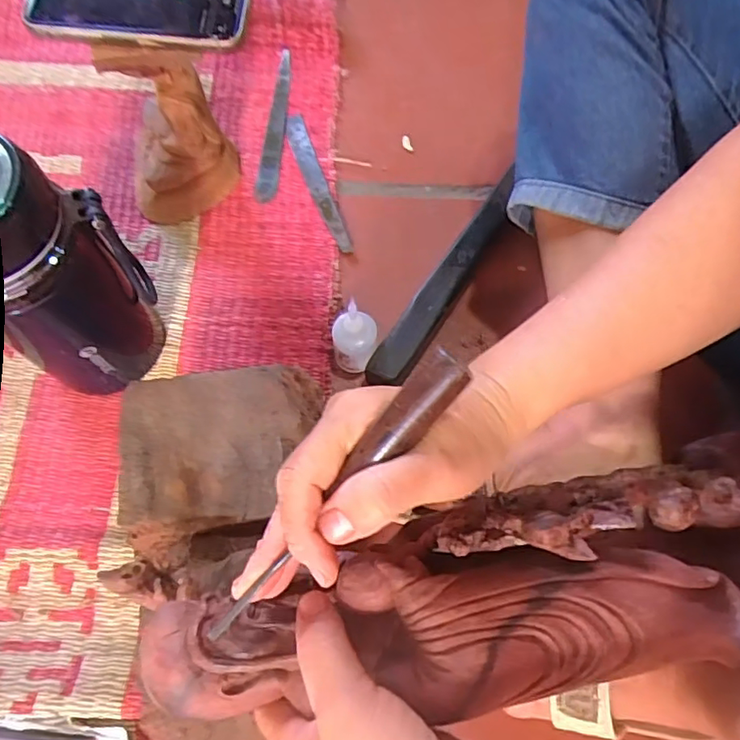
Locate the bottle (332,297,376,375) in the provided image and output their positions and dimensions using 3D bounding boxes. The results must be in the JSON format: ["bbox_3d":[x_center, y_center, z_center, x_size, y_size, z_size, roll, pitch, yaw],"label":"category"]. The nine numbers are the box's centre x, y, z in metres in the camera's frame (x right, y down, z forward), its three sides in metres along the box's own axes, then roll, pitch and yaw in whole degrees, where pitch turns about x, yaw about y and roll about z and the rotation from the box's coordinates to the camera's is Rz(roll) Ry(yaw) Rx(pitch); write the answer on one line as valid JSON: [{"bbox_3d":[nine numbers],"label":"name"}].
[{"bbox_3d":[-0.013,-0.027,0.455,0.035,0.084,0.028,13,67,3],"label":"bottle"}]

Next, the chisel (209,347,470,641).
[{"bbox_3d":[-0.018,0.057,0.237,0.017,0.012,0.163,44,103,15],"label":"chisel"}]

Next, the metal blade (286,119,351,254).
[{"bbox_3d":[-0.053,-0.185,0.559,0.022,0.009,0.164,-21,72,2],"label":"metal blade"}]

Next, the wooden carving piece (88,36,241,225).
[{"bbox_3d":[-0.173,-0.217,0.483,0.095,0.175,0.091,-3,67,-4],"label":"wooden carving piece"}]

